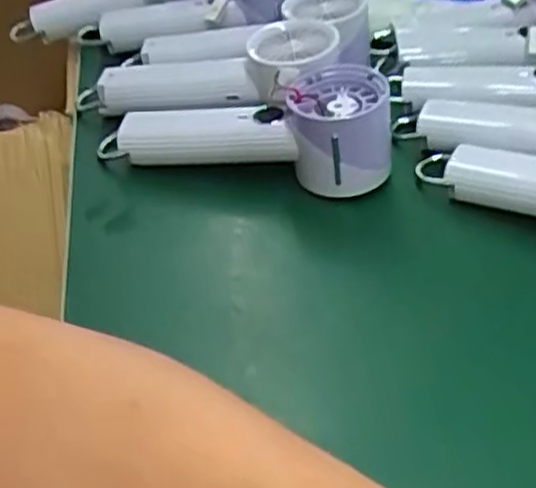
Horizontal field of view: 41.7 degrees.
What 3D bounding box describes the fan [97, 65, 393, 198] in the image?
[{"bbox_3d":[-0.018,-0.074,0.448,0.189,0.058,0.060,5,44,6],"label":"fan"}]

